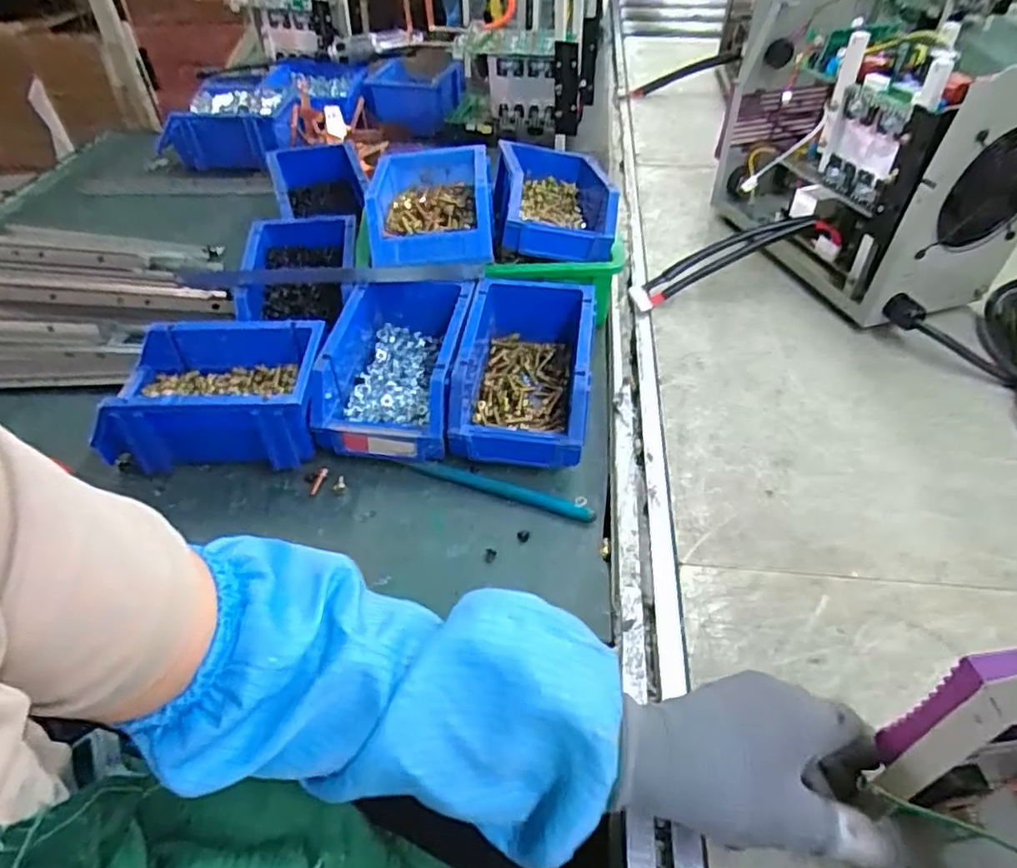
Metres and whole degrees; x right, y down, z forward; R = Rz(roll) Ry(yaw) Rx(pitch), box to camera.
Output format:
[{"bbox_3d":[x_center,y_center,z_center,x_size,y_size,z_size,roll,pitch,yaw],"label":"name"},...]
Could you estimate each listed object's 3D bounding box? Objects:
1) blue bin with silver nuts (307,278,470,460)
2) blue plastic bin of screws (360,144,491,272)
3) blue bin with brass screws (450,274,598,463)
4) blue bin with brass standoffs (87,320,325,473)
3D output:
[{"bbox_3d":[-0.095,-0.055,0.517,0.110,0.071,0.153,2,45,4],"label":"blue bin with silver nuts"},{"bbox_3d":[-0.072,-0.213,0.591,0.111,0.053,0.173,-6,45,-5],"label":"blue plastic bin of screws"},{"bbox_3d":[0.014,-0.051,0.512,0.099,0.070,0.157,5,45,6],"label":"blue bin with brass screws"},{"bbox_3d":[-0.223,-0.034,0.490,0.156,0.065,0.105,-1,45,1],"label":"blue bin with brass standoffs"}]

